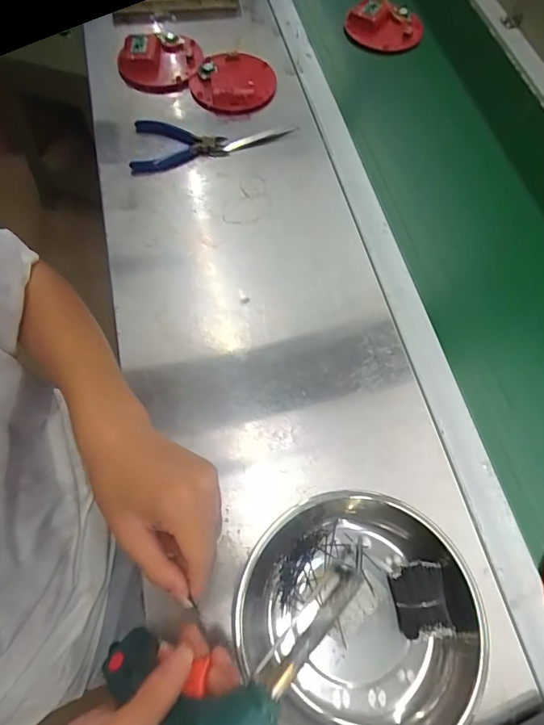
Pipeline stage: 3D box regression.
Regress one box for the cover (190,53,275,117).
[{"bbox_3d":[-0.054,-0.414,0.658,0.118,0.034,0.125,1,65,-2],"label":"cover"}]

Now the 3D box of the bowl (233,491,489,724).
[{"bbox_3d":[0.071,0.204,0.366,0.187,0.043,0.184,1,65,-3],"label":"bowl"}]

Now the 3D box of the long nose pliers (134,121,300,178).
[{"bbox_3d":[-0.079,-0.295,0.605,0.212,0.017,0.084,-5,65,-4],"label":"long nose pliers"}]

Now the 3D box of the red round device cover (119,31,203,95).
[{"bbox_3d":[-0.162,-0.453,0.667,0.113,0.036,0.112,1,65,-2],"label":"red round device cover"}]

